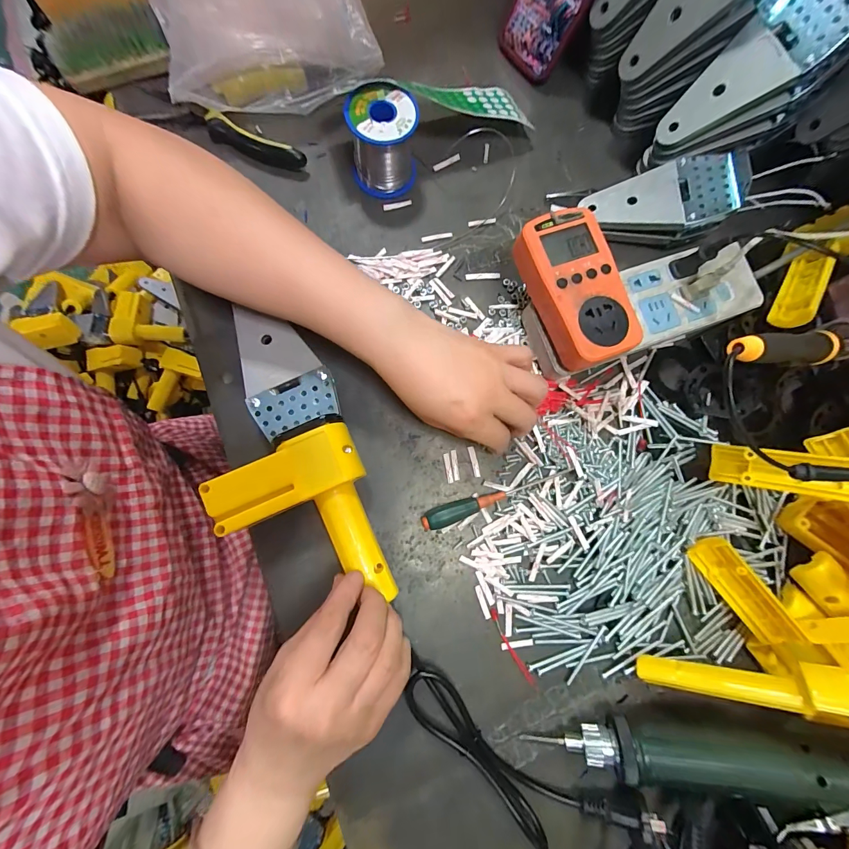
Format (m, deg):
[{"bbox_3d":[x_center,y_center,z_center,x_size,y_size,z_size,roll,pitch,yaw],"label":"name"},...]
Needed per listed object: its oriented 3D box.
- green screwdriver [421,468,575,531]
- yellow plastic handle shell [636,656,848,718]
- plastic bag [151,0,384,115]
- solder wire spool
[{"bbox_3d":[0.067,0.066,0.323,0.142,0.014,0.018,-16,81,-4],"label":"green screwdriver"},{"bbox_3d":[0.228,0.179,0.248,0.143,0.025,0.024,-20,78,37],"label":"yellow plastic handle shell"},{"bbox_3d":[-0.159,-0.392,0.351,0.201,0.096,0.129,-25,81,-5],"label":"plastic bag"},{"bbox_3d":[-0.040,-0.274,0.354,0.064,0.062,0.061,-2,80,-2],"label":"solder wire spool"}]

